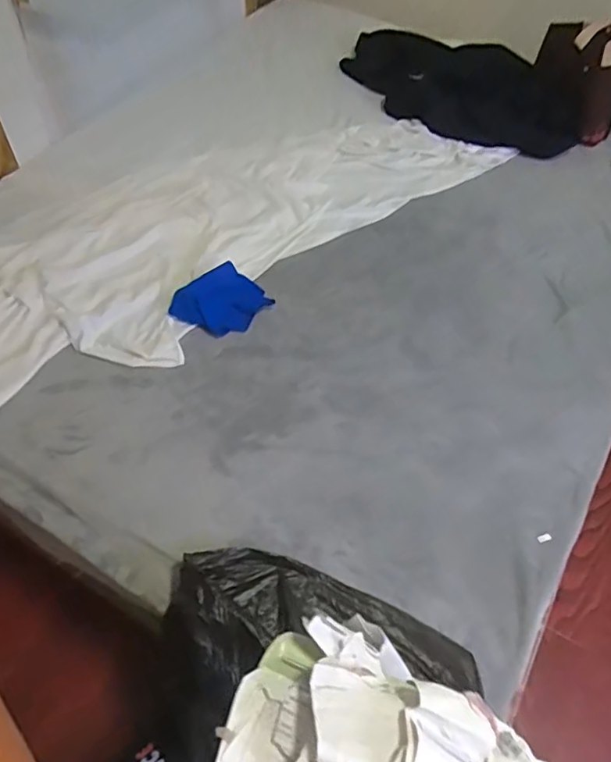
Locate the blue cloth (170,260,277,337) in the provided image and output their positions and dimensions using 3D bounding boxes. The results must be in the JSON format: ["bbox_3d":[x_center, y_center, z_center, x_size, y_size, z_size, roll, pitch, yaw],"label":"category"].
[{"bbox_3d":[-0.181,-0.168,1.244,0.170,0.037,0.172,30,60,17],"label":"blue cloth"}]

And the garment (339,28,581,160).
[{"bbox_3d":[0.424,-0.868,1.718,0.749,0.157,0.238,37,62,20],"label":"garment"}]

